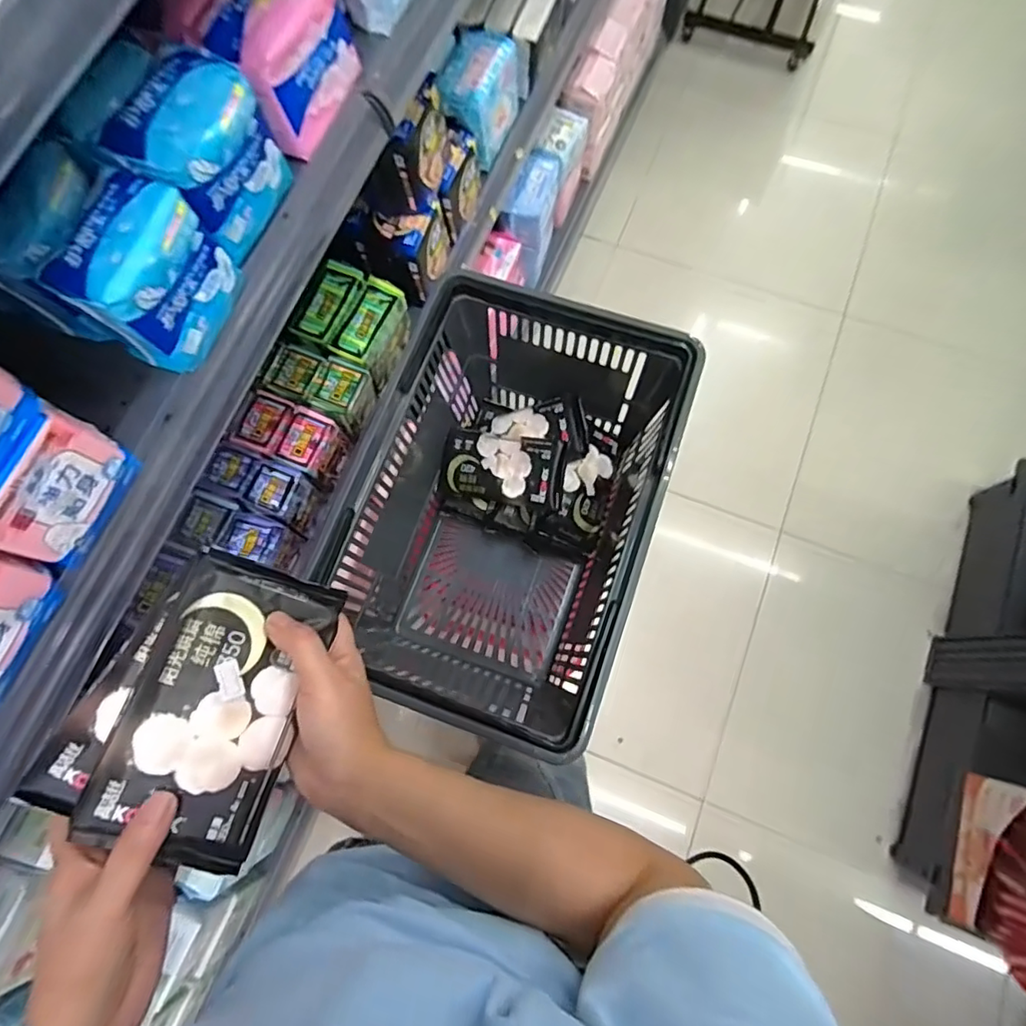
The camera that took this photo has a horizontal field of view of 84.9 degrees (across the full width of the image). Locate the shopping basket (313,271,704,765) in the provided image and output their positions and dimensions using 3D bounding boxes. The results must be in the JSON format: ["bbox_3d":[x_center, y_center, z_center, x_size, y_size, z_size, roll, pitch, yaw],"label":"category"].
[{"bbox_3d":[-0.012,-0.005,0.726,0.323,0.254,0.471,17,76,5],"label":"shopping basket"}]

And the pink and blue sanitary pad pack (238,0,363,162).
[{"bbox_3d":[-0.190,-0.386,0.482,0.055,0.082,0.132,18,76,5],"label":"pink and blue sanitary pad pack"}]

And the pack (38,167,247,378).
[{"bbox_3d":[-0.280,-0.181,0.432,0.069,0.099,0.109,22,77,7],"label":"pack"}]

